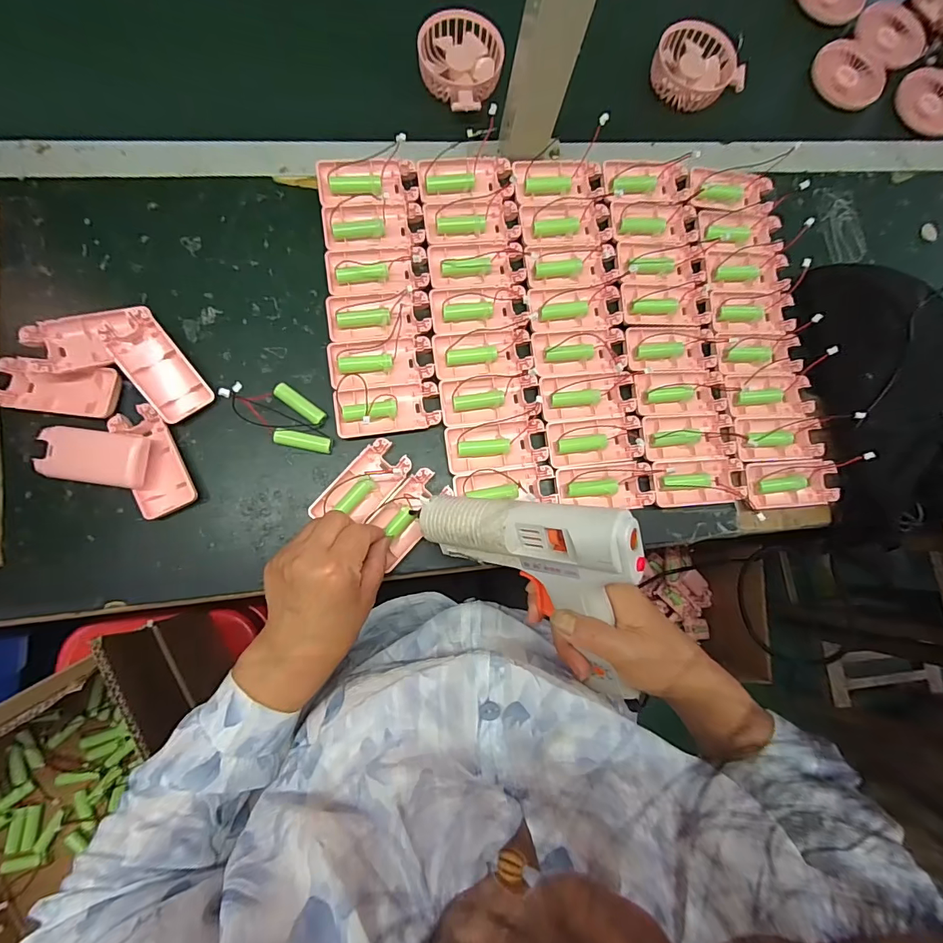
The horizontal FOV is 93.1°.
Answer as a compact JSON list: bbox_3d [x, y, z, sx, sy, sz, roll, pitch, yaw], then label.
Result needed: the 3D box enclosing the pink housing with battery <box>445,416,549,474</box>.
[{"bbox_3d":[0.025,-0.024,0.428,0.094,0.025,0.046,-8,83,-6],"label":"pink housing with battery"}]

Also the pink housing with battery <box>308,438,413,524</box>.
[{"bbox_3d":[-0.098,0.014,0.405,0.044,0.017,0.090,43,81,2],"label":"pink housing with battery"}]

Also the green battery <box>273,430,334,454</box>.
[{"bbox_3d":[-0.155,-0.027,0.412,0.051,0.011,0.015,9,82,-3],"label":"green battery"}]

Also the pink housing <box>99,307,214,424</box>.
[{"bbox_3d":[-0.277,-0.091,0.397,0.046,0.017,0.094,-37,101,-15],"label":"pink housing"}]

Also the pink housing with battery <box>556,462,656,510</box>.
[{"bbox_3d":[0.129,0.016,0.435,0.092,0.018,0.042,-4,83,-5],"label":"pink housing with battery"}]

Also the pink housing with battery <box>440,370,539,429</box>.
[{"bbox_3d":[0.018,-0.071,0.439,0.095,0.025,0.049,-8,83,-6],"label":"pink housing with battery"}]

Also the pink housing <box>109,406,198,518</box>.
[{"bbox_3d":[-0.279,-0.009,0.394,0.044,0.016,0.097,-24,85,-8],"label":"pink housing"}]

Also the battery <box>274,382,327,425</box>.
[{"bbox_3d":[-0.160,-0.063,0.415,0.053,0.012,0.015,37,81,1],"label":"battery"}]

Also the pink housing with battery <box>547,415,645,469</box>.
[{"bbox_3d":[0.121,-0.029,0.441,0.093,0.014,0.045,-6,83,-6],"label":"pink housing with battery"}]

